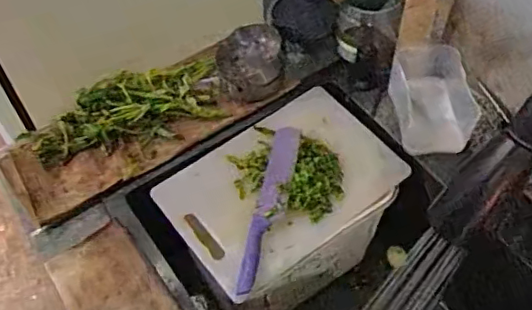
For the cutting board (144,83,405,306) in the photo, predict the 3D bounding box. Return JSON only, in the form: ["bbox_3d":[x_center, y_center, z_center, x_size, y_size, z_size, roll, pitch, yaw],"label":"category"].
[{"bbox_3d":[0.022,0.037,0.771,0.297,0.017,0.196,-33,63,-20],"label":"cutting board"}]

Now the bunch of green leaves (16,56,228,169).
[{"bbox_3d":[-0.201,-0.064,0.828,0.273,0.035,0.109,-15,55,-10],"label":"bunch of green leaves"}]

